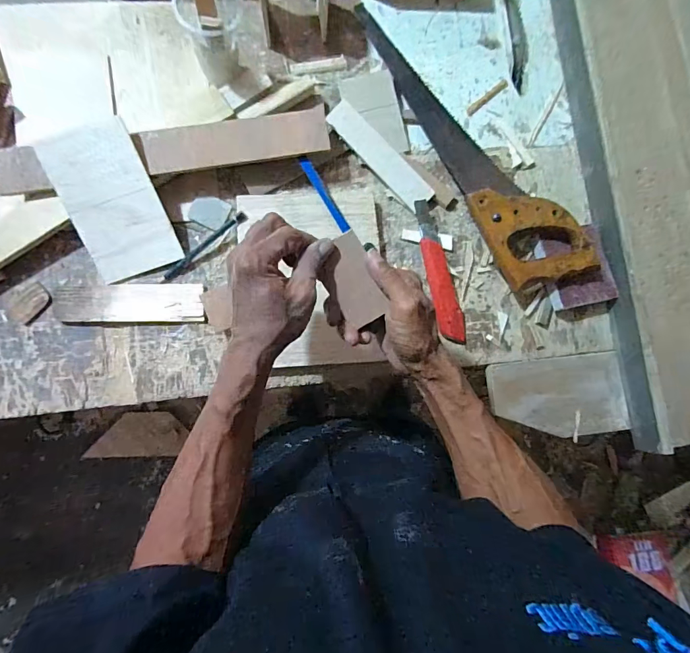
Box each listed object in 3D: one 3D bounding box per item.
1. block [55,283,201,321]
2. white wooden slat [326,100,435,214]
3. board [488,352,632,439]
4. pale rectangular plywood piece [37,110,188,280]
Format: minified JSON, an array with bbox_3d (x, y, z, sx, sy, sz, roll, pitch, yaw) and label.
[{"bbox_3d":[-0.251,-0.028,0.453,0.166,0.011,0.046,-1,84,-5],"label":"block"},{"bbox_3d":[0.045,-0.216,0.486,0.041,0.005,0.159,-44,92,3],"label":"white wooden slat"},{"bbox_3d":[0.269,0.089,0.486,0.167,0.013,0.098,-5,84,-5],"label":"board"},{"bbox_3d":[-0.260,-0.139,0.433,0.095,0.012,0.158,-20,105,-6],"label":"pale rectangular plywood piece"}]

